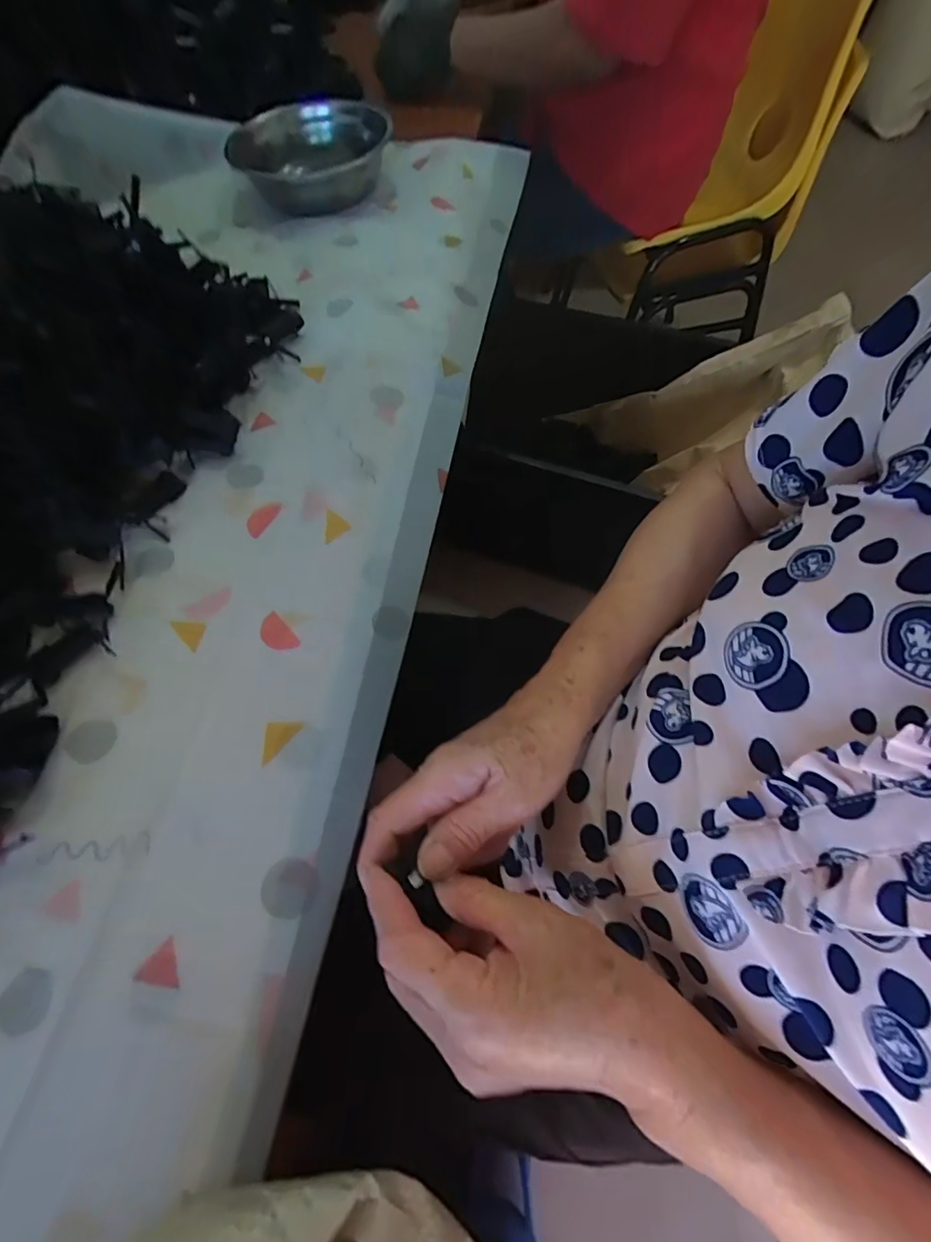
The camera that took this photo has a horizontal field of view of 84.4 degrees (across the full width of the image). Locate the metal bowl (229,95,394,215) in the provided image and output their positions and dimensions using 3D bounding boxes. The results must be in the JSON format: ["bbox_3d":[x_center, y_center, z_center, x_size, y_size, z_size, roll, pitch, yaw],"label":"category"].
[{"bbox_3d":[-0.208,-0.621,0.682,0.196,0.054,0.195,-1,62,3],"label":"metal bowl"}]

